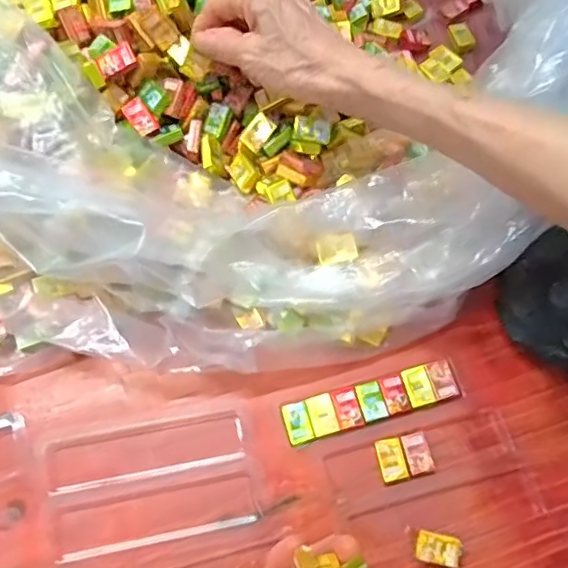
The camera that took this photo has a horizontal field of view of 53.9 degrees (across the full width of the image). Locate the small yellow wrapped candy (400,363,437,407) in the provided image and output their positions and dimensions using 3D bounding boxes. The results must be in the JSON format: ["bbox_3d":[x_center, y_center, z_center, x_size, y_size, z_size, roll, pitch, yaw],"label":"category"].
[{"bbox_3d":[0.090,0.068,0.374,0.017,0.004,0.026,-17,70,-8],"label":"small yellow wrapped candy"}]

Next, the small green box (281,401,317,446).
[{"bbox_3d":[0.009,0.090,0.364,0.017,0.004,0.026,-16,70,-7],"label":"small green box"}]

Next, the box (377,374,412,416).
[{"bbox_3d":[0.074,0.073,0.371,0.016,0.004,0.025,-16,70,-7],"label":"box"}]

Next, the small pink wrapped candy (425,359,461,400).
[{"bbox_3d":[0.107,0.065,0.377,0.017,0.004,0.026,-15,70,-7],"label":"small pink wrapped candy"}]

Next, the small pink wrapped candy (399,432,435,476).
[{"bbox_3d":[0.086,0.109,0.360,0.017,0.004,0.026,-12,69,-6],"label":"small pink wrapped candy"}]

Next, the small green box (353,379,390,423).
[{"bbox_3d":[0.058,0.077,0.370,0.017,0.004,0.025,-15,70,-7],"label":"small green box"}]

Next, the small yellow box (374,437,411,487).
[{"bbox_3d":[0.069,0.113,0.358,0.017,0.004,0.027,-13,69,-6],"label":"small yellow box"}]

